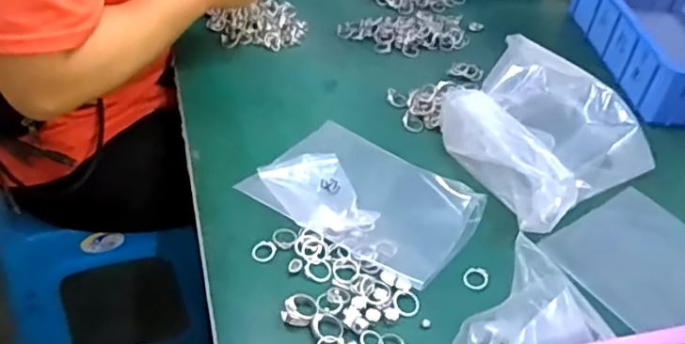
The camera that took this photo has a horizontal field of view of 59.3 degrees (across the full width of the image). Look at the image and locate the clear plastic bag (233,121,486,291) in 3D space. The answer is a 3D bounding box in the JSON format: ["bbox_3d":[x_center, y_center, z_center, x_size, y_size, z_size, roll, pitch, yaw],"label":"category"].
[{"bbox_3d":[0.021,0.019,0.564,0.198,0.014,0.141,31,47,23],"label":"clear plastic bag"}]

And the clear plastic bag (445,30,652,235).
[{"bbox_3d":[0.193,-0.040,0.597,0.177,0.088,0.168,-25,51,-30],"label":"clear plastic bag"}]

